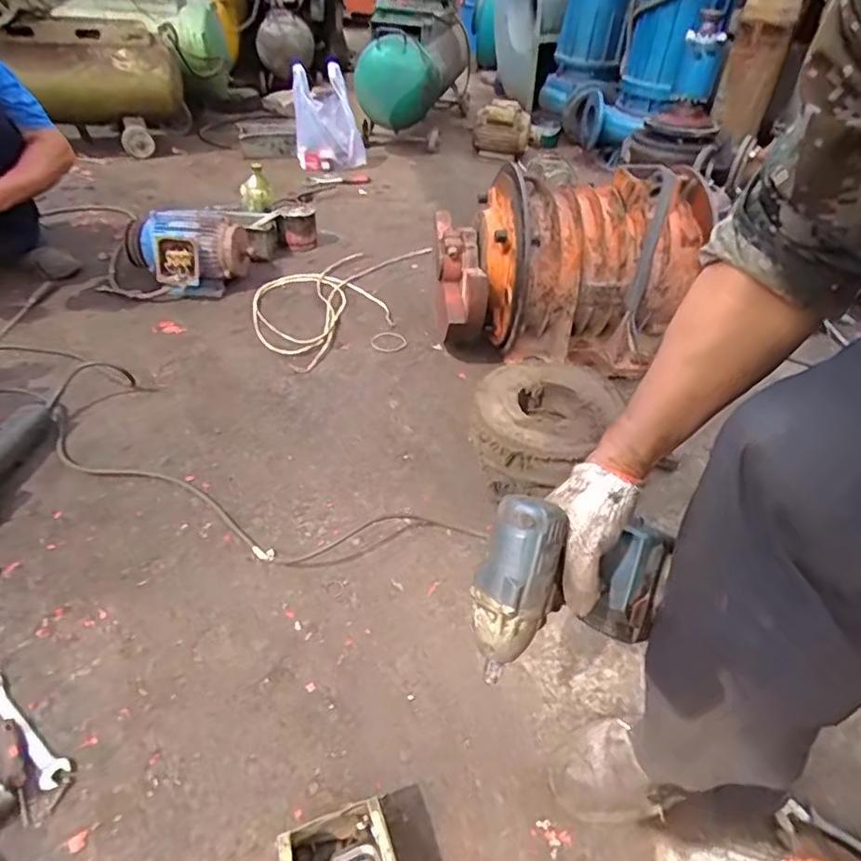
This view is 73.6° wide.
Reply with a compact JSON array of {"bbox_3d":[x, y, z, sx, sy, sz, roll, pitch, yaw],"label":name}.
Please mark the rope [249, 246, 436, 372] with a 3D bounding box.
[{"bbox_3d":[-0.233,-0.362,1.458,0.351,0.015,0.622,18,45,16],"label":"rope"}]

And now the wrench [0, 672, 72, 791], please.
[{"bbox_3d":[-0.487,0.351,0.682,0.181,0.012,0.031,28,49,25],"label":"wrench"}]

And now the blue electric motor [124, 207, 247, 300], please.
[{"bbox_3d":[-0.596,-0.447,1.426,0.262,0.177,0.198,-14,44,-24],"label":"blue electric motor"}]

